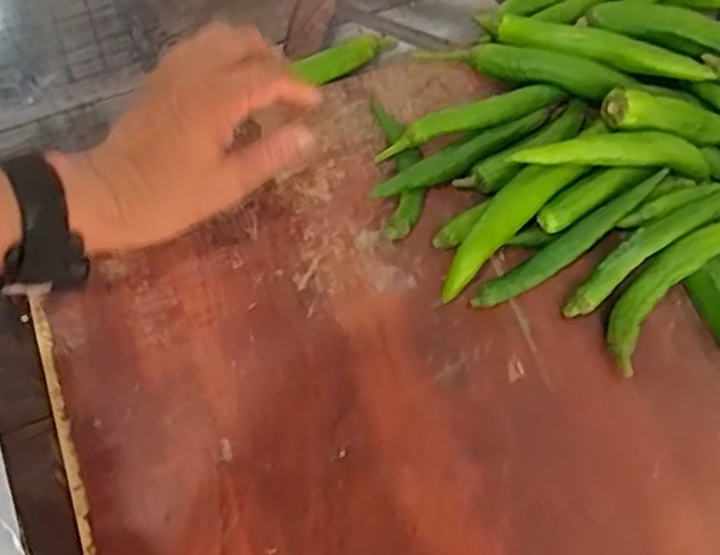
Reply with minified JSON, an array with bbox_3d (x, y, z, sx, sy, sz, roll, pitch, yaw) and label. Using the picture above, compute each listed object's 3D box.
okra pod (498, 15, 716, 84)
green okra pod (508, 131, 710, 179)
[{"bbox_3d":[0.153,-0.141,0.475,0.131,0.017,0.024,19,70,4],"label":"okra pod"},{"bbox_3d":[0.151,-0.072,0.452,0.119,0.027,0.020,-1,72,-4],"label":"green okra pod"}]

